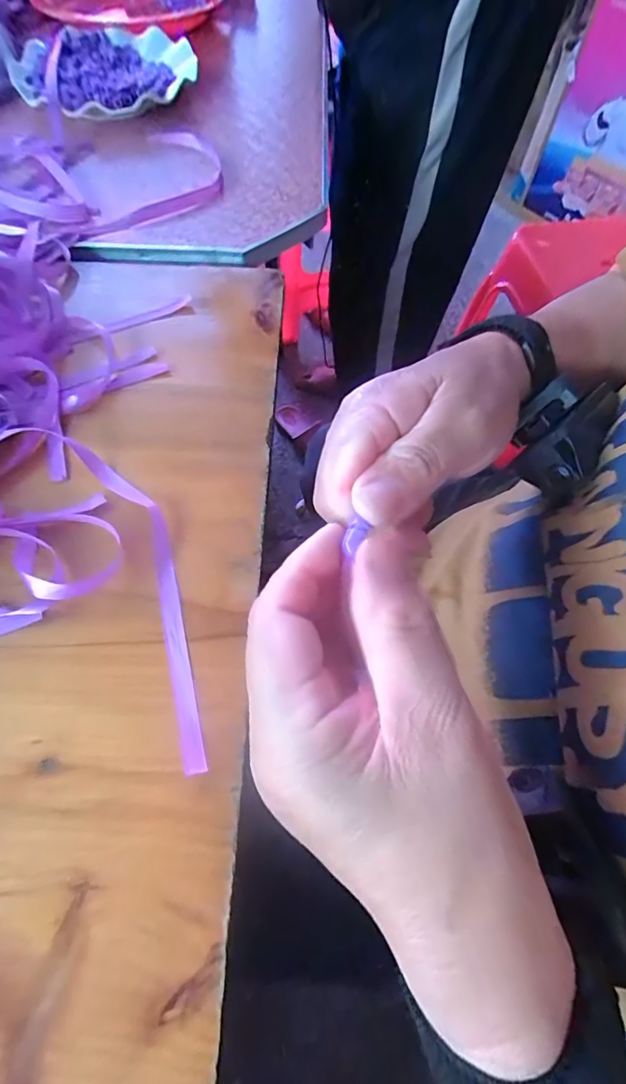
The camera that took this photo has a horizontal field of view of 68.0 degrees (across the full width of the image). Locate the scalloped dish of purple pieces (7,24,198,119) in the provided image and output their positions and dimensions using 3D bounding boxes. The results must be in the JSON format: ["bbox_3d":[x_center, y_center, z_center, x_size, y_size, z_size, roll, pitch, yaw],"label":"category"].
[{"bbox_3d":[-0.219,-0.500,0.487,0.178,0.022,0.201,-19,66,-12],"label":"scalloped dish of purple pieces"}]

